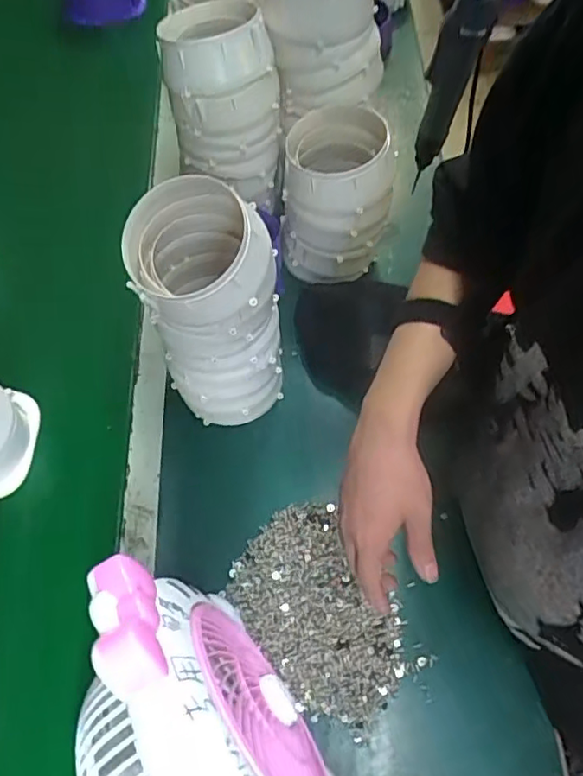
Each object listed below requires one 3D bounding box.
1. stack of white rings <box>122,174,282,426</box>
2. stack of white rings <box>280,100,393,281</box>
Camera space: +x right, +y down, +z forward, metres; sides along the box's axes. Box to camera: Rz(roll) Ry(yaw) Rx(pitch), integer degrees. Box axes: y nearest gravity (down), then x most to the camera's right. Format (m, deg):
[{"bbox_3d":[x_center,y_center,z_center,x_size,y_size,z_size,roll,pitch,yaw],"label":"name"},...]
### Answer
[{"bbox_3d":[-0.079,-0.080,0.630,0.127,0.257,0.140,-8,63,-2],"label":"stack of white rings"},{"bbox_3d":[0.052,-0.240,0.751,0.122,0.188,0.154,-2,63,1],"label":"stack of white rings"}]

